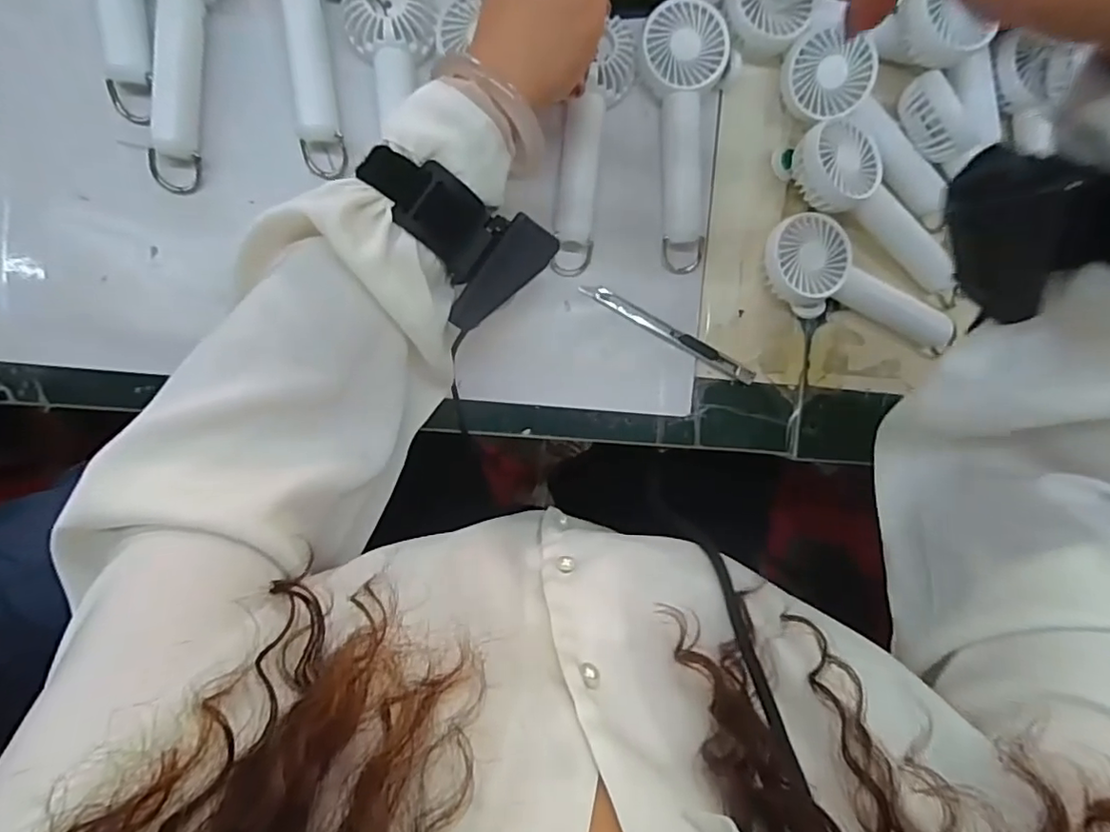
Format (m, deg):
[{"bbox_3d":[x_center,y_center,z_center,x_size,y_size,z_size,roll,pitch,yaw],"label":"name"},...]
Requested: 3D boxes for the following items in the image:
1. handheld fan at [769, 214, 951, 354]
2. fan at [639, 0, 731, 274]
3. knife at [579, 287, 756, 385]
[{"bbox_3d":[0.210,-0.089,0.412,0.149,0.033,0.055,22,91,-9],"label":"handheld fan"},{"bbox_3d":[0.088,-0.183,0.394,0.053,0.032,0.162,-6,95,-8],"label":"fan"},{"bbox_3d":[0.082,-0.057,0.414,0.136,0.007,0.012,28,90,-9],"label":"knife"}]

